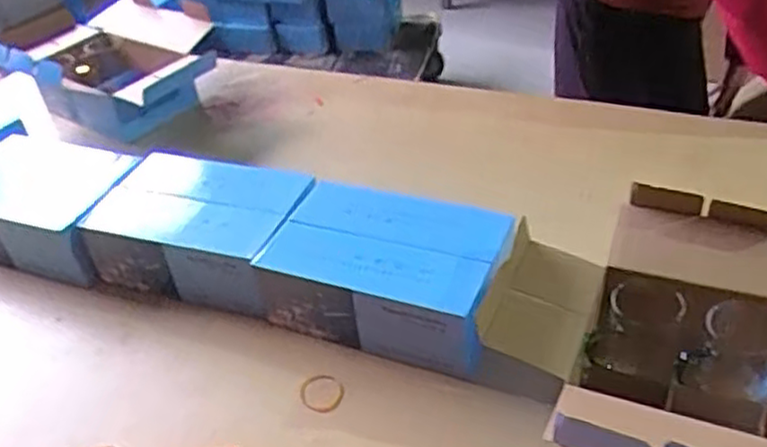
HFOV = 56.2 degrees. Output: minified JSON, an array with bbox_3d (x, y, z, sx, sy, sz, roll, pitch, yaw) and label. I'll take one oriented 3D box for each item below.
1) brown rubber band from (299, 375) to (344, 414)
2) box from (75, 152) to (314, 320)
[{"bbox_3d":[-0.077,0.211,0.893,0.053,0.005,0.059,-15,40,-9],"label":"brown rubber band"},{"bbox_3d":[-0.267,0.015,1.072,0.320,0.126,0.211,11,43,21],"label":"box"}]

